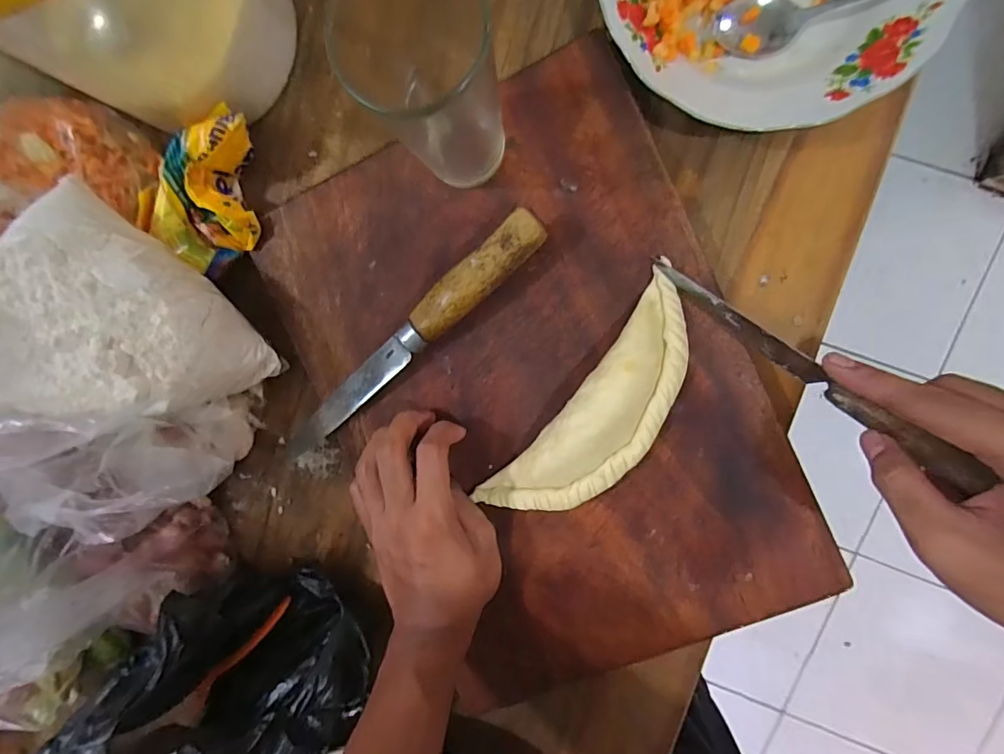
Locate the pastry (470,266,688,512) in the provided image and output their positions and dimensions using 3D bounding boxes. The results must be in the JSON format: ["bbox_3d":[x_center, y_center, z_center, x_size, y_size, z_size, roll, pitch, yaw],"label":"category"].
[{"bbox_3d":[0.066,0.028,0.310,0.064,0.027,0.186,38,98,3],"label":"pastry"}]

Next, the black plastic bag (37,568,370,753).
[{"bbox_3d":[-0.188,0.221,0.332,0.137,0.128,0.171,44,98,2],"label":"black plastic bag"}]

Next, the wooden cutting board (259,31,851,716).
[{"bbox_3d":[0.026,0.014,0.328,0.268,0.014,0.387,-25,91,8],"label":"wooden cutting board"}]

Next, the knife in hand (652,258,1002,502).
[{"bbox_3d":[0.170,-0.008,0.276,0.194,0.032,0.011,44,99,23],"label":"knife in hand"}]

